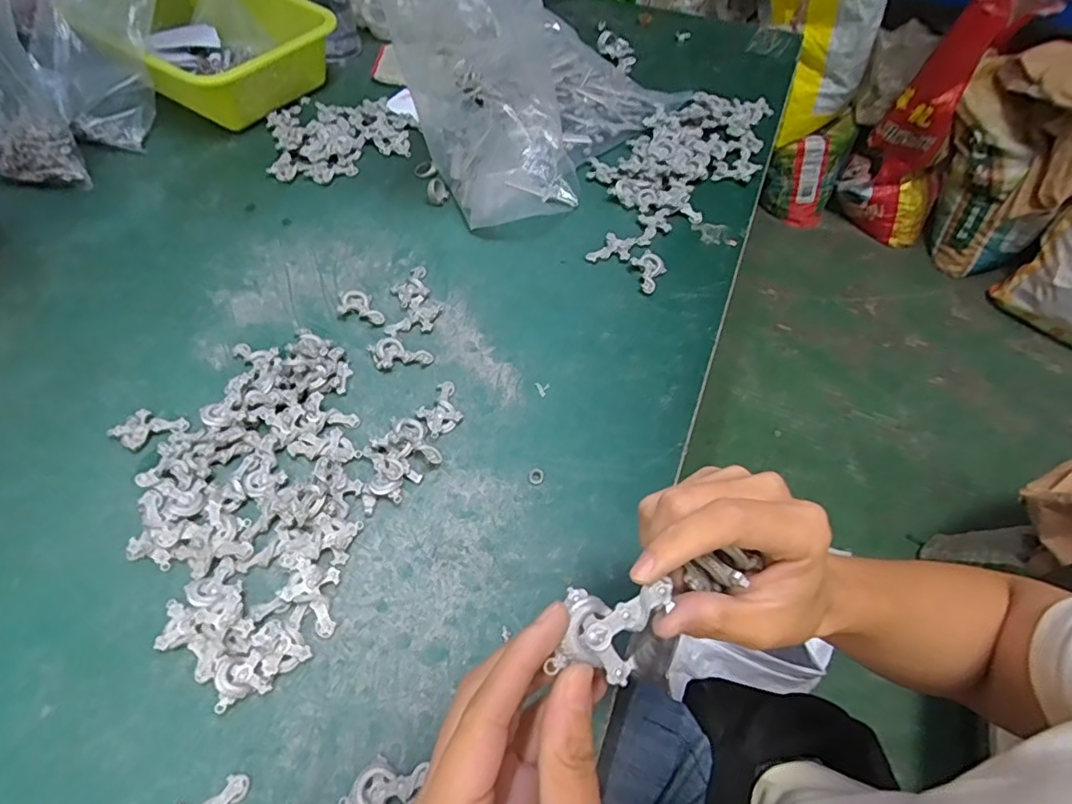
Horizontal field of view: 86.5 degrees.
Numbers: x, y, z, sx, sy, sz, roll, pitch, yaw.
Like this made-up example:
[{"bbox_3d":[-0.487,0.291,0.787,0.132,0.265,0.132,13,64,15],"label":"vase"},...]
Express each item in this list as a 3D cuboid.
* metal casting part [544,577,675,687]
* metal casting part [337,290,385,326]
[{"bbox_3d":[0.027,0.077,0.196,0.039,0.011,0.033,7,57,2],"label":"metal casting part"},{"bbox_3d":[-0.145,-0.081,0.485,0.043,0.010,0.027,16,57,8],"label":"metal casting part"}]

